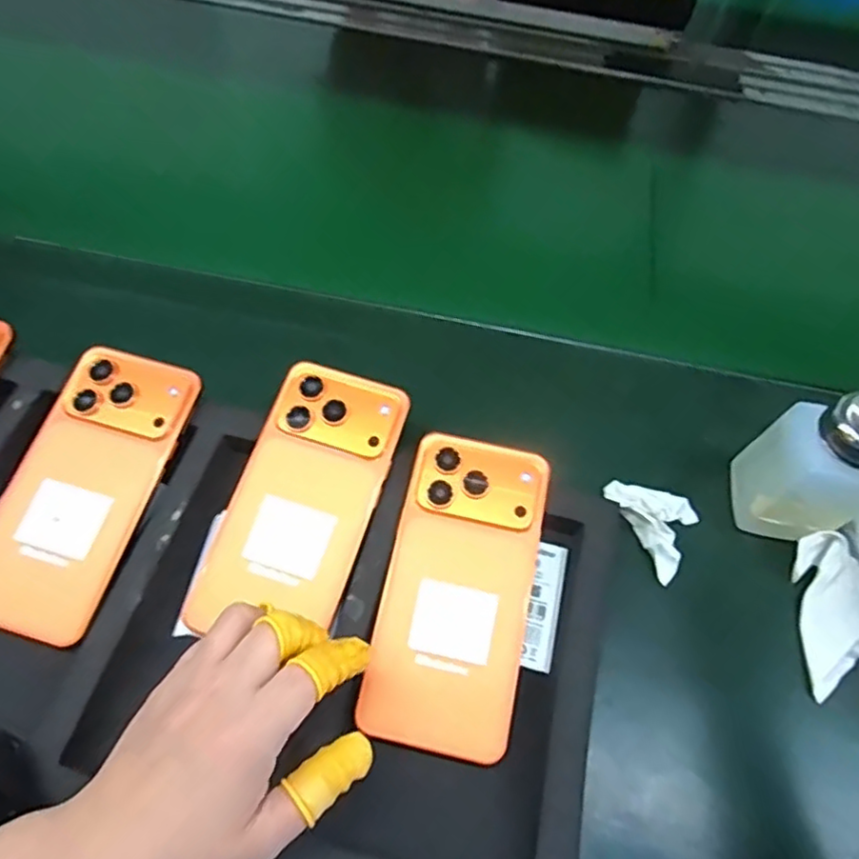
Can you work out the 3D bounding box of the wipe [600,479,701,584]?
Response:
[{"bbox_3d":[0.143,0.054,0.393,0.046,0.017,0.064,-26,62,-18],"label":"wipe"}]

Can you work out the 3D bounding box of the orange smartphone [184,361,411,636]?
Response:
[{"bbox_3d":[-0.069,0.037,0.357,0.077,0.005,0.154,17,71,5],"label":"orange smartphone"}]

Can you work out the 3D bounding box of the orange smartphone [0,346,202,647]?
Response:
[{"bbox_3d":[-0.196,0.030,0.359,0.080,0.008,0.163,16,69,6],"label":"orange smartphone"}]

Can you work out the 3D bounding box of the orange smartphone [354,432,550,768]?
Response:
[{"bbox_3d":[0.016,0.083,0.339,0.075,0.006,0.162,12,69,3],"label":"orange smartphone"}]

